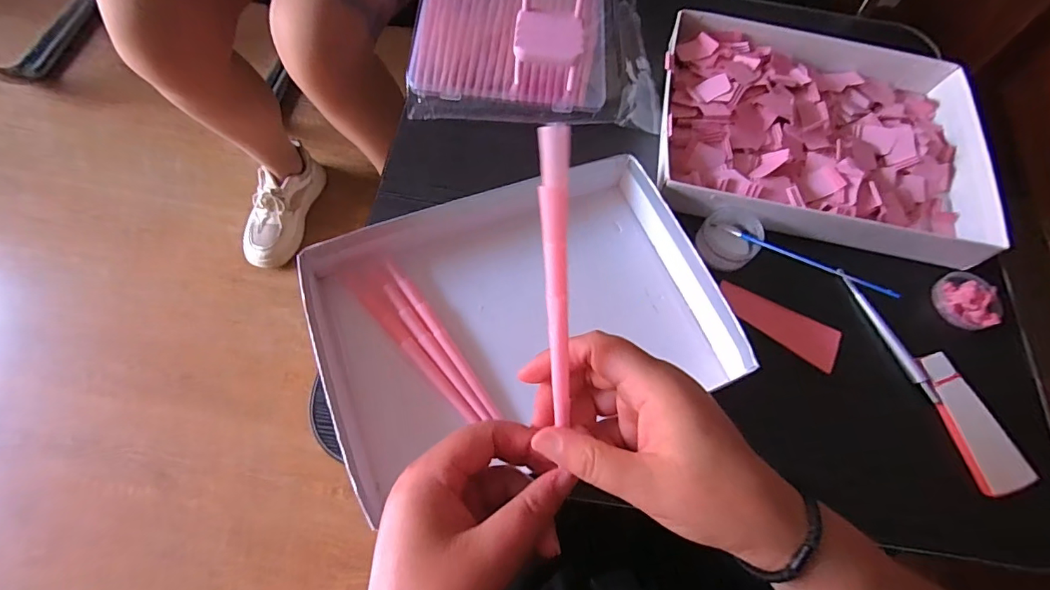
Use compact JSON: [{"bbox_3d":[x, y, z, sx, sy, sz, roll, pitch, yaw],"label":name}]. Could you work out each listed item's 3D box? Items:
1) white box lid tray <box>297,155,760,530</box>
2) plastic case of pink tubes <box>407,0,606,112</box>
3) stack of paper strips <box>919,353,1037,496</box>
[{"bbox_3d":[0.000,0.002,0.393,0.313,0.050,0.229,-19,69,-11],"label":"white box lid tray"},{"bbox_3d":[-0.014,-0.290,0.526,0.199,0.018,0.214,4,66,-2],"label":"plastic case of pink tubes"},{"bbox_3d":[0.355,0.100,0.390,0.039,0.013,0.108,-13,68,-9],"label":"stack of paper strips"}]

